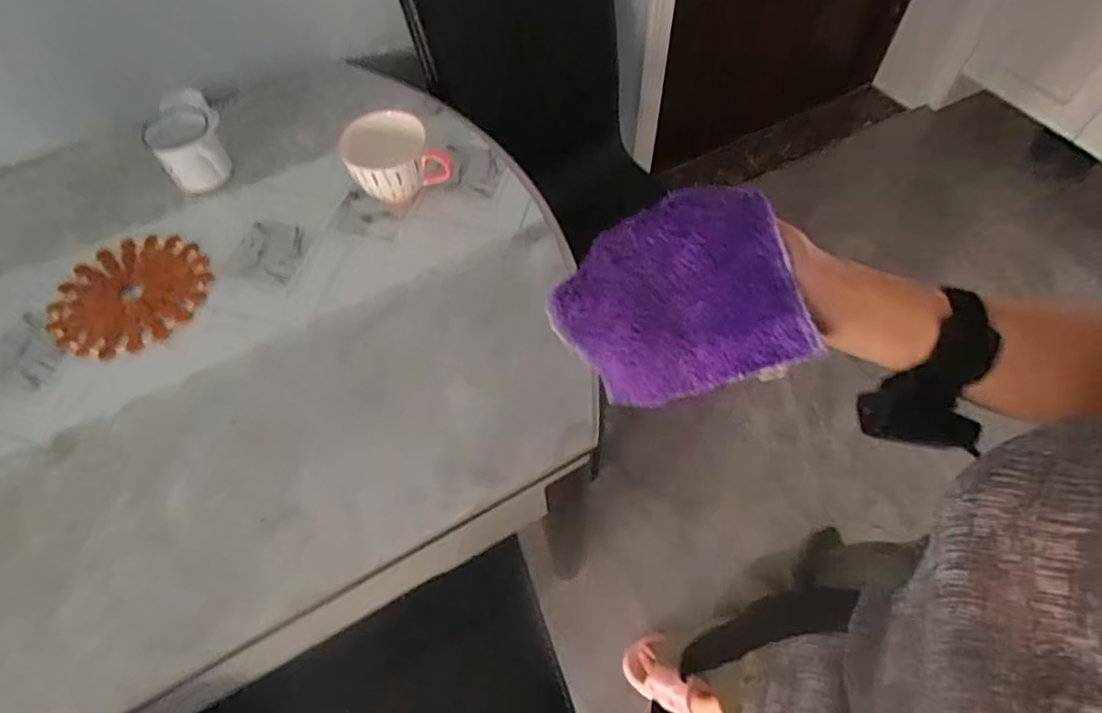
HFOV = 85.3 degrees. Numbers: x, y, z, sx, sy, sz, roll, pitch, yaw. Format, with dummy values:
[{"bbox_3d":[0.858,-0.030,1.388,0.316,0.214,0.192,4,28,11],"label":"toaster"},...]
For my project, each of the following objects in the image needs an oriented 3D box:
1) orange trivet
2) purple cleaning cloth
[{"bbox_3d":[-0.521,-0.079,0.738,0.185,0.011,0.167,-28,62,-14],"label":"orange trivet"},{"bbox_3d":[0.084,-0.036,0.412,0.152,0.031,0.131,-24,94,23],"label":"purple cleaning cloth"}]

